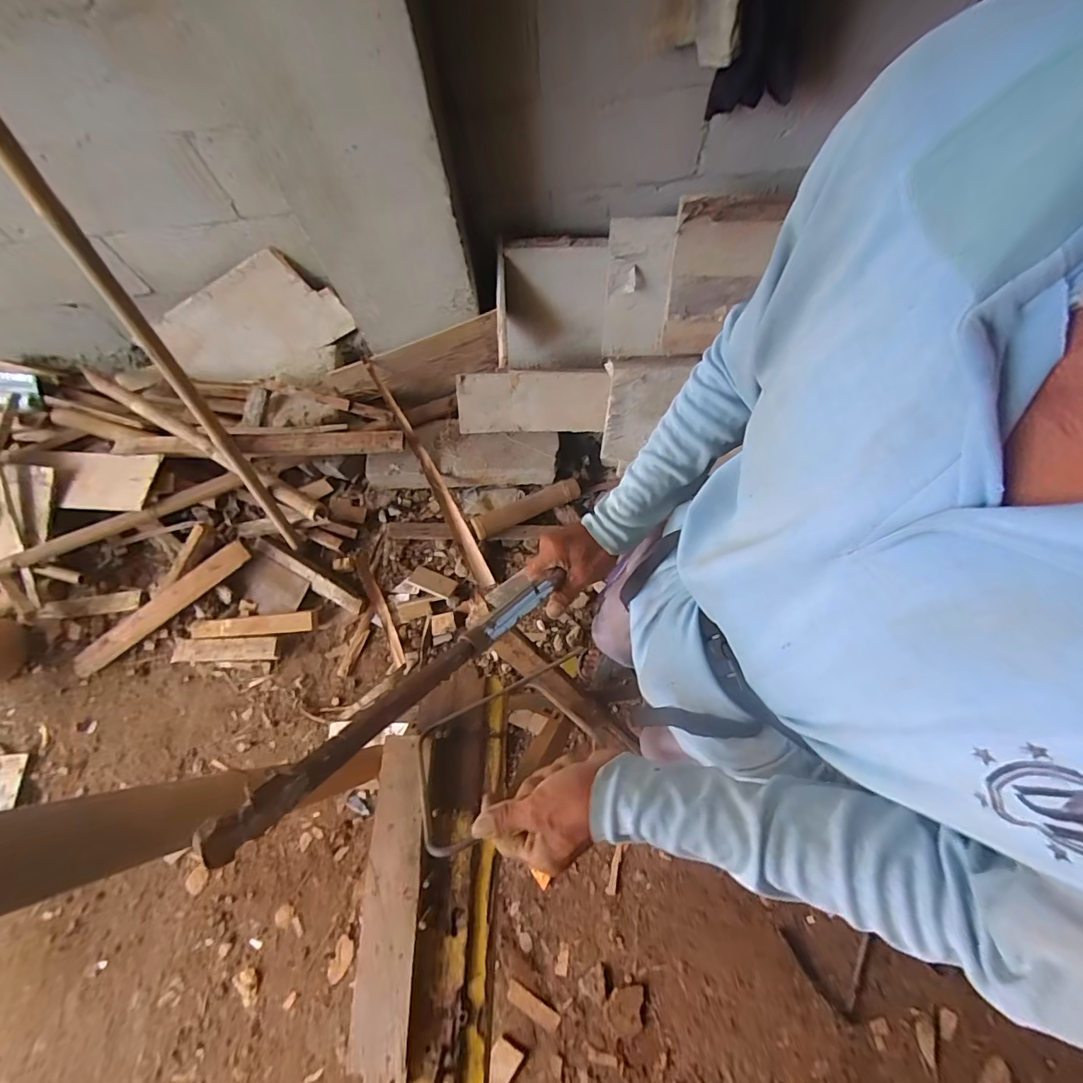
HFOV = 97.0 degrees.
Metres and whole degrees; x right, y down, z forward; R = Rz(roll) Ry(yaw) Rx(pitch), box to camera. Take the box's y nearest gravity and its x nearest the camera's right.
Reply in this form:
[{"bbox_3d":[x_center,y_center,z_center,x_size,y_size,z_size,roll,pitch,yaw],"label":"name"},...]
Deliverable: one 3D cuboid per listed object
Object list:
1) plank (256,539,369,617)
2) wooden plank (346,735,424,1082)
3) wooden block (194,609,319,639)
[{"bbox_3d":[-0.705,0.098,1.447,0.397,0.053,0.064,28,75,11],"label":"plank"},{"bbox_3d":[-0.168,0.397,0.537,0.060,0.015,0.326,0,72,3],"label":"wooden plank"},{"bbox_3d":[-0.857,0.249,1.414,0.370,0.039,0.063,-6,71,1],"label":"wooden block"}]

